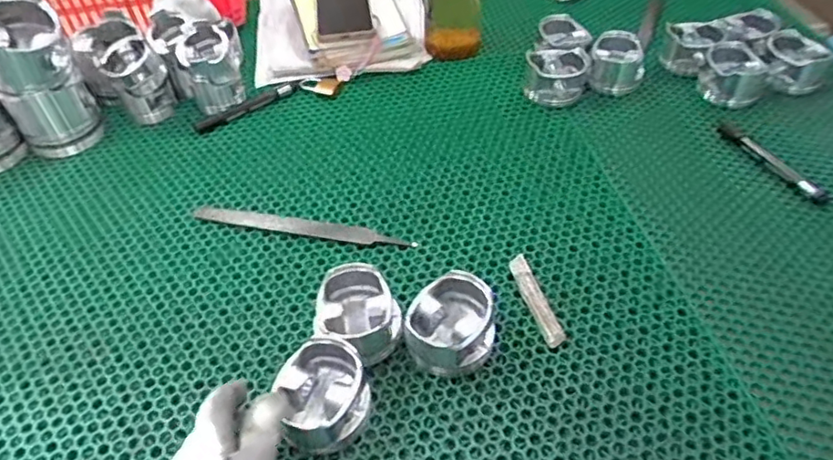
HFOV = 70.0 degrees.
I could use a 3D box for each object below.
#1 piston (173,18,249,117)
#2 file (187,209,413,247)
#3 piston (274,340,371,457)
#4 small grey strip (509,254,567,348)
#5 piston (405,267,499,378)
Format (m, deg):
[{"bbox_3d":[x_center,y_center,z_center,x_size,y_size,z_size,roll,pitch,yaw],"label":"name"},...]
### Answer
[{"bbox_3d":[-0.257,-0.203,0.750,0.067,0.090,0.073,-2,47,2],"label":"piston"},{"bbox_3d":[-0.118,-0.004,0.606,0.233,0.010,0.019,8,48,11],"label":"file"},{"bbox_3d":[-0.073,0.128,0.462,0.074,0.049,0.072,-2,46,2],"label":"piston"},{"bbox_3d":[0.109,0.061,0.543,0.020,0.004,0.101,-12,47,-8],"label":"small grey strip"},{"bbox_3d":[0.030,0.080,0.500,0.070,0.051,0.073,-2,47,2],"label":"piston"}]

